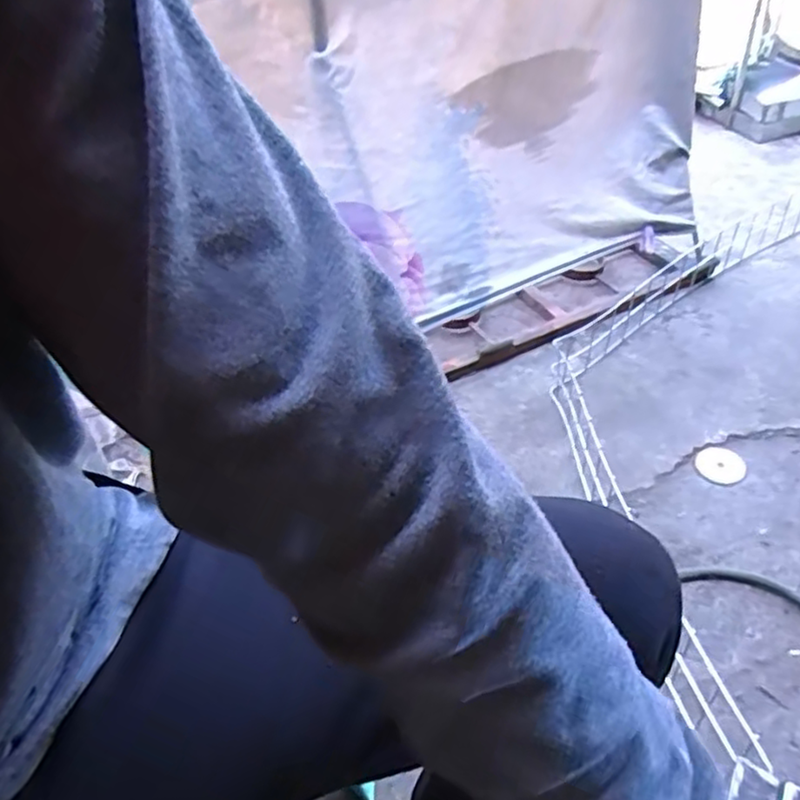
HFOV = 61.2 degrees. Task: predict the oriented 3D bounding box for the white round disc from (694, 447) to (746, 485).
[{"bbox_3d":[0.490,0.099,1.034,0.066,0.005,0.069,-33,47,-26],"label":"white round disc"}]

